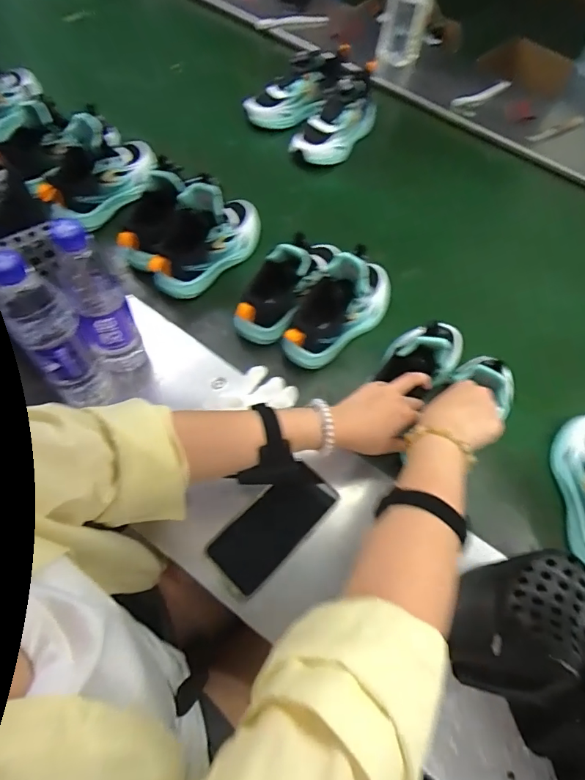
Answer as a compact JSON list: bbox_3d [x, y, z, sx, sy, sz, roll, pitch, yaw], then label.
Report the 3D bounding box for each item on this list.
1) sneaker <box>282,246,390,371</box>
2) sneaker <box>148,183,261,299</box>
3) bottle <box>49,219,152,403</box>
[{"bbox_3d":[0.068,-0.133,0.639,0.211,0.122,0.087,-39,71,-22],"label":"sneaker"},{"bbox_3d":[-0.133,-0.240,0.679,0.088,0.124,0.213,33,64,13],"label":"sneaker"},{"bbox_3d":[-0.227,-0.100,0.531,0.058,0.237,0.066,-22,65,-15],"label":"bottle"}]

